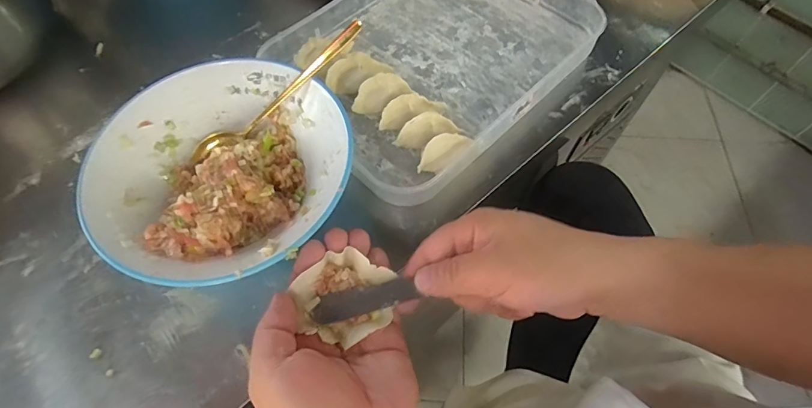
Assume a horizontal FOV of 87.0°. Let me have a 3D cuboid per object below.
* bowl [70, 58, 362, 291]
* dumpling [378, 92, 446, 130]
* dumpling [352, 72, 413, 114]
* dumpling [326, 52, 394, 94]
[{"bbox_3d":[-0.141,-0.024,0.347,0.195,0.070,0.188,-1,63,1],"label":"bowl"},{"bbox_3d":[0.005,-0.082,0.385,0.059,0.029,0.020,-18,64,-7],"label":"dumpling"},{"bbox_3d":[-0.023,-0.099,0.396,0.052,0.032,0.024,-19,64,-8],"label":"dumpling"},{"bbox_3d":[-0.046,-0.124,0.410,0.060,0.025,0.026,-19,64,-8],"label":"dumpling"}]

